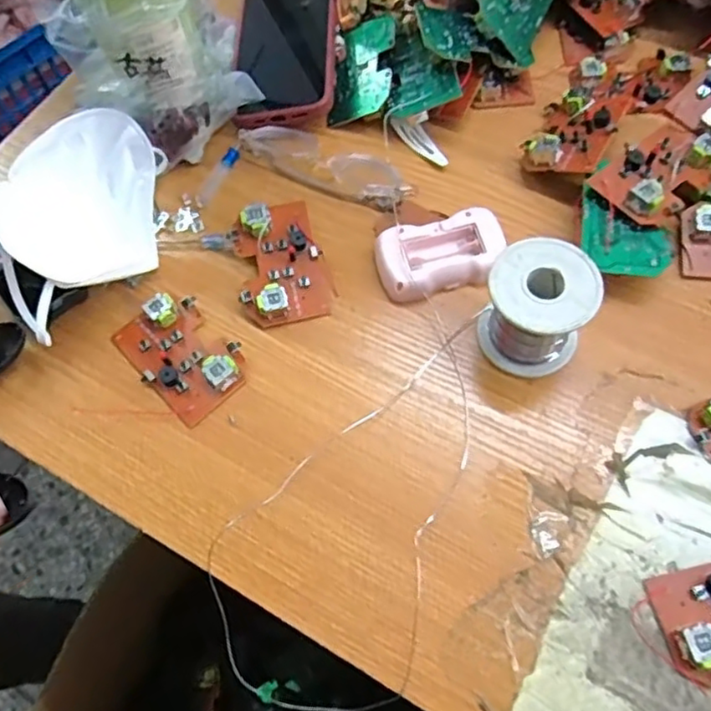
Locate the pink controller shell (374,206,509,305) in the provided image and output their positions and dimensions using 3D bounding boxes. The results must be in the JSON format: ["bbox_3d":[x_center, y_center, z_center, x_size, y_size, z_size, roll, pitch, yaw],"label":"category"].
[{"bbox_3d":[0.060,-0.068,0.447,0.087,0.022,0.051,-19,65,-4],"label":"pink controller shell"}]

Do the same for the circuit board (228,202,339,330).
[{"bbox_3d":[-0.052,-0.065,0.452,0.060,0.020,0.088,-17,64,-3],"label":"circuit board"}]

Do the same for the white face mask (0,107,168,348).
[{"bbox_3d":[-0.190,-0.091,0.441,0.098,0.080,0.151,29,71,17],"label":"white face mask"}]

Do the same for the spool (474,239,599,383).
[{"bbox_3d":[0.110,-0.028,0.400,0.061,0.066,0.061,-2,65,4],"label":"spool"}]

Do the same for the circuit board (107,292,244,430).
[{"bbox_3d":[-0.116,-0.003,0.431,0.089,0.015,0.058,41,74,21],"label":"circuit board"}]

